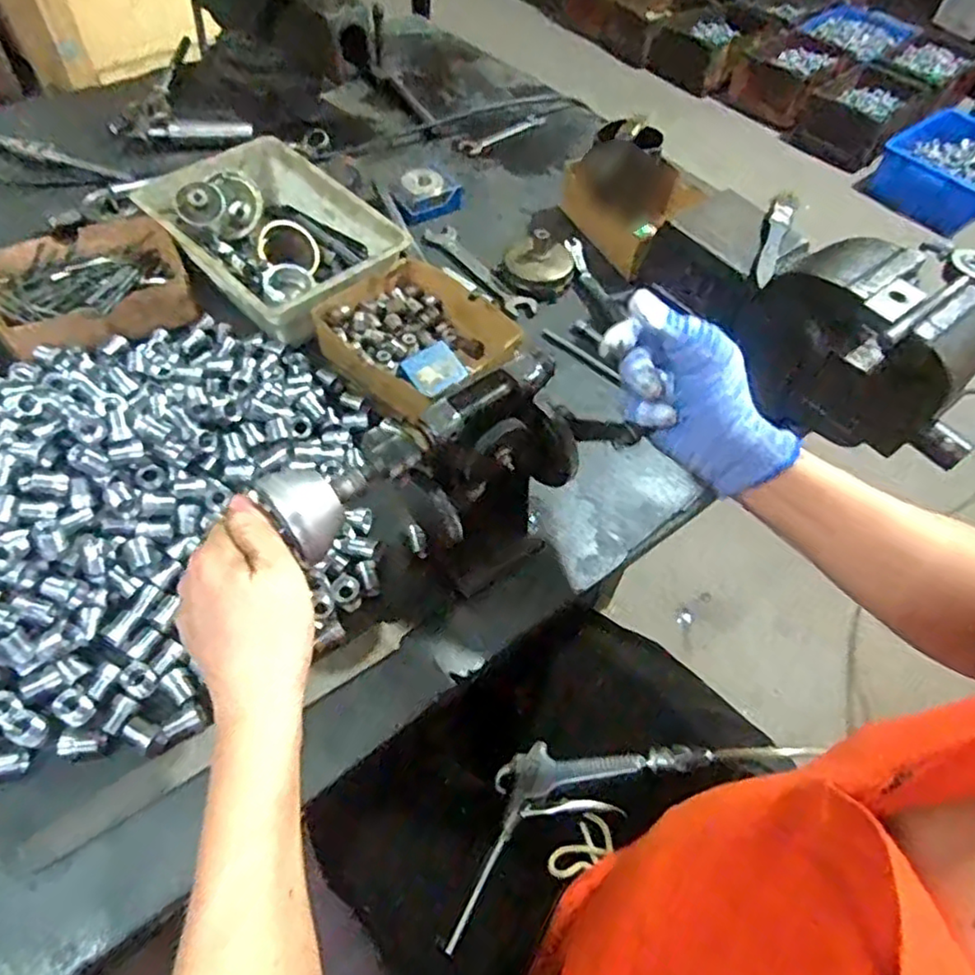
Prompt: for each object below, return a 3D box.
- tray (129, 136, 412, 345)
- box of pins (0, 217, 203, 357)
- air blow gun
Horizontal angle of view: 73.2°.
[{"bbox_3d":[-0.220,-0.253,0.681,0.248,0.077,0.170,40,61,21],"label":"tray"},{"bbox_3d":[-0.383,-0.195,0.630,0.177,0.041,0.145,-26,61,-21],"label":"box of pins"},{"bbox_3d":[0.065,0.259,0.537,0.244,0.047,0.109,-23,59,-5],"label":"air blow gun"}]

